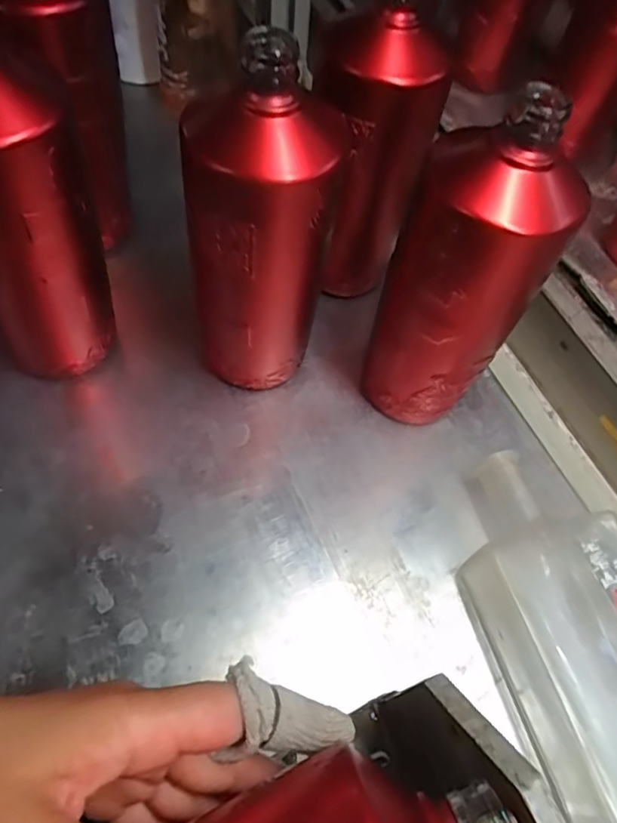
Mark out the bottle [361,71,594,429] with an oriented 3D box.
[{"bbox_3d":[0.085,-0.069,0.338,0.079,0.206,0.071,-4,60,-9],"label":"bottle"}]

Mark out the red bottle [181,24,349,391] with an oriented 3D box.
[{"bbox_3d":[-0.032,-0.090,0.335,0.075,0.210,0.065,-11,60,-16],"label":"red bottle"}]

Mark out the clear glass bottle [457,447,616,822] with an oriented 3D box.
[{"bbox_3d":[0.150,0.130,0.316,0.096,0.051,0.226,-9,60,-15],"label":"clear glass bottle"}]

